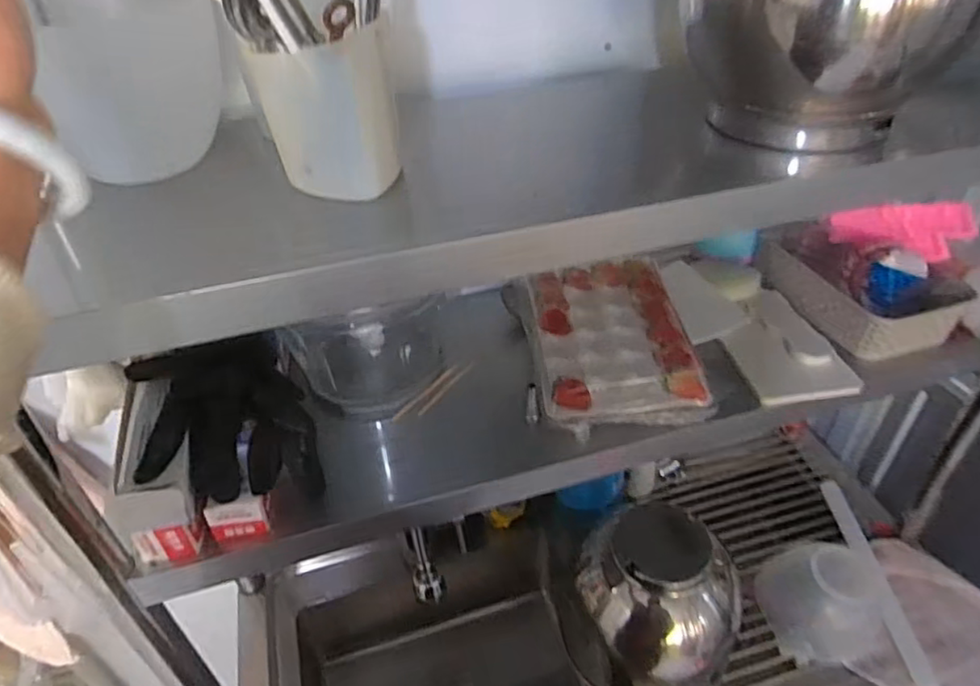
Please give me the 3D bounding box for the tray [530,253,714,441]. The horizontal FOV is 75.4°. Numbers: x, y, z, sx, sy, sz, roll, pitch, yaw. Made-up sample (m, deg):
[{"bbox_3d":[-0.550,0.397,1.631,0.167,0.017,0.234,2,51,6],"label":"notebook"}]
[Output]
[{"bbox_3d":[0.119,-0.009,0.639,0.145,0.049,0.205,-4,40,-2],"label":"tray"}]

